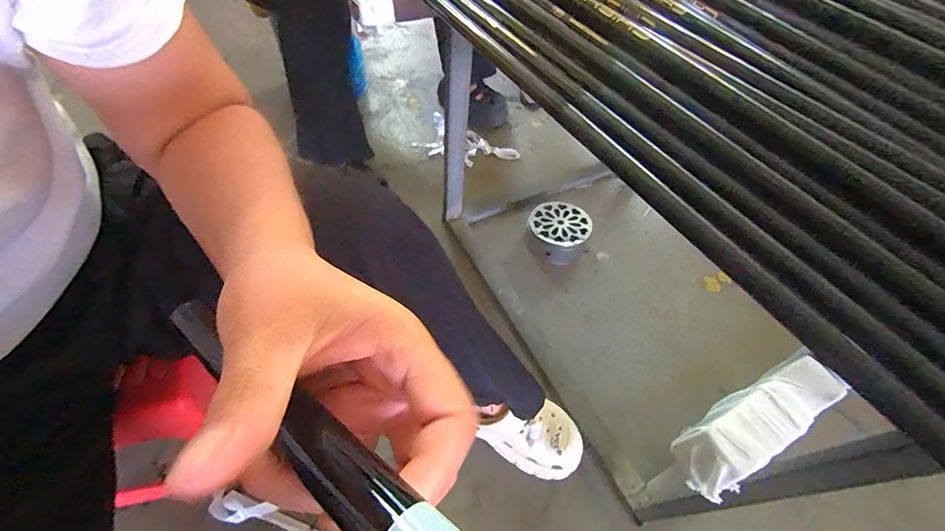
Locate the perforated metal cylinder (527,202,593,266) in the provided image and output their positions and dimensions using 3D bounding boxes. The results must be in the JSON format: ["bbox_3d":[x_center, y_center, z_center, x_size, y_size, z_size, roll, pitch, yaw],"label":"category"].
[{"bbox_3d":[0.191,-0.077,0.913,0.131,0.066,0.131,2,55,-3],"label":"perforated metal cylinder"}]

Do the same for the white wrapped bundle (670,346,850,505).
[{"bbox_3d":[0.136,0.074,0.193,0.091,0.022,0.028,-24,60,-20],"label":"white wrapped bundle"}]

